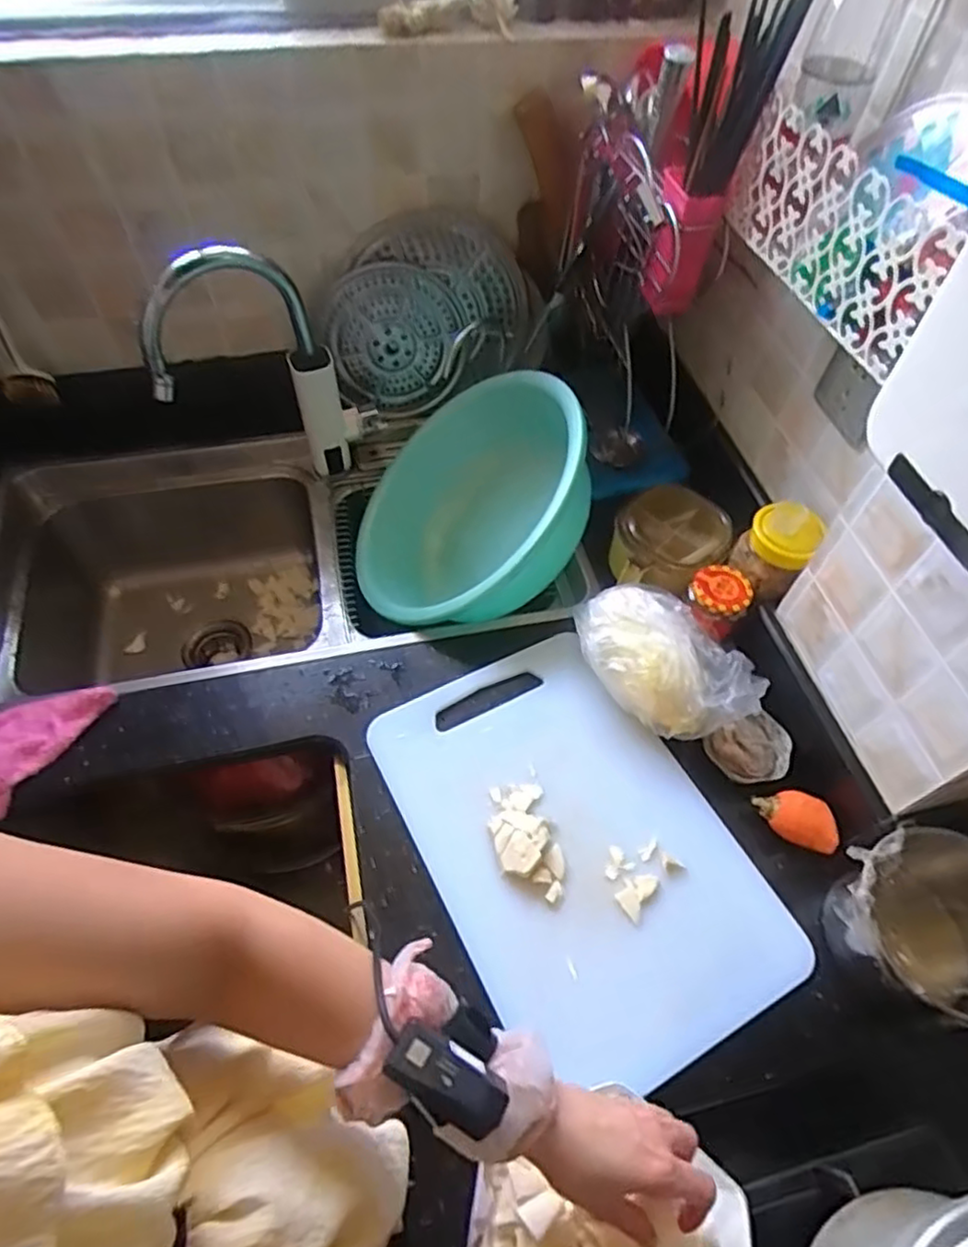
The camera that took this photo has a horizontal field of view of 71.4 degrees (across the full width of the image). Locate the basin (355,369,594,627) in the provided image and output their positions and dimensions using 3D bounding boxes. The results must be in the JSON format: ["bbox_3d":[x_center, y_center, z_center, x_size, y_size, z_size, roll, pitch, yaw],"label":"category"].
[{"bbox_3d":[-0.005,-0.160,0.934,0.354,0.125,0.371,-30,47,25],"label":"basin"}]

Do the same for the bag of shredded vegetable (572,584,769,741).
[{"bbox_3d":[0.201,0.045,0.764,0.133,0.084,0.202,-34,63,-22],"label":"bag of shredded vegetable"}]

